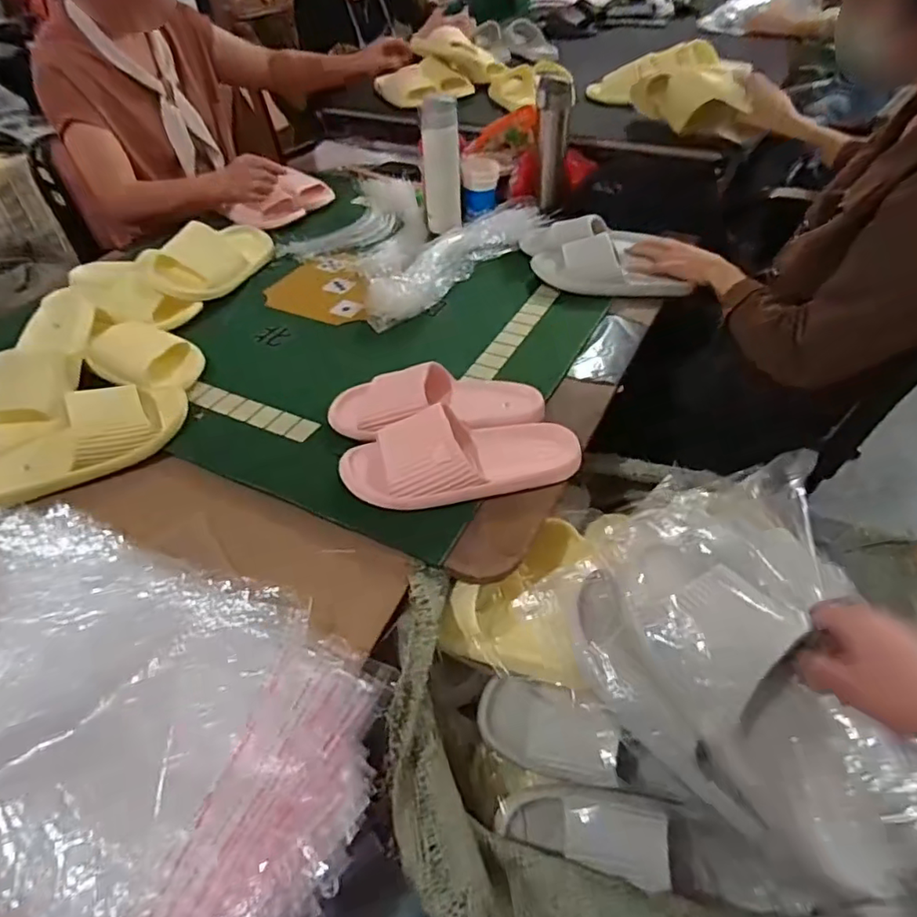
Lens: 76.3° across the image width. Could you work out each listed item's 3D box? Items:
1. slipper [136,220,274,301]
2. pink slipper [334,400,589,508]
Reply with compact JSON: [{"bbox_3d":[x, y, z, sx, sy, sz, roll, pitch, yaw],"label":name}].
[{"bbox_3d":[-0.405,-0.347,0.989,0.113,0.088,0.240,22,50,22],"label":"slipper"},{"bbox_3d":[0.002,-0.011,0.632,0.251,0.072,0.113,-8,46,-5],"label":"pink slipper"}]

